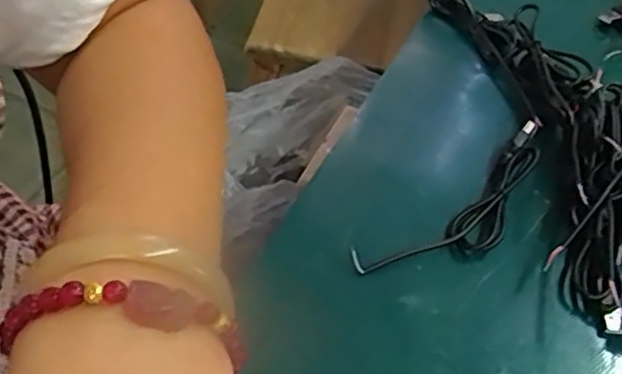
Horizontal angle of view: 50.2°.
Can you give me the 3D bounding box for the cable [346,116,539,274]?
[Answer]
[{"bbox_3d":[0.085,0.010,0.345,0.146,0.020,0.040,-31,58,-29],"label":"cable"}]

